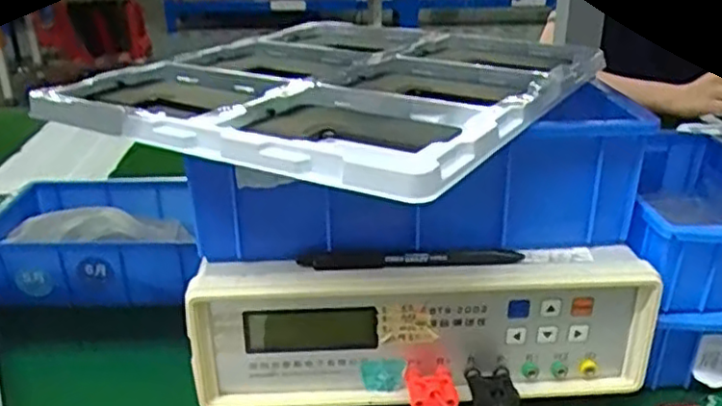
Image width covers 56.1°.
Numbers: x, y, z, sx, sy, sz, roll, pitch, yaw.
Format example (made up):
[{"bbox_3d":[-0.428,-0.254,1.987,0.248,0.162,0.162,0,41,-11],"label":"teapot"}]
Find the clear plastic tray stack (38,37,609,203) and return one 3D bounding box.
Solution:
[{"bbox_3d":[-0.026,-0.088,0.489,0.321,0.029,0.307,15,29,29],"label":"clear plastic tray stack"}]

